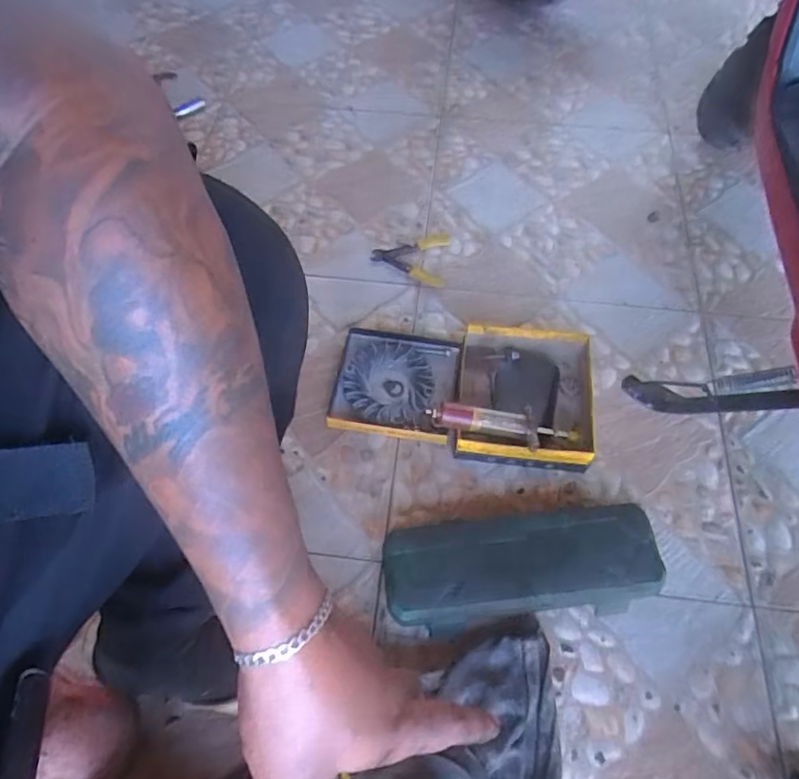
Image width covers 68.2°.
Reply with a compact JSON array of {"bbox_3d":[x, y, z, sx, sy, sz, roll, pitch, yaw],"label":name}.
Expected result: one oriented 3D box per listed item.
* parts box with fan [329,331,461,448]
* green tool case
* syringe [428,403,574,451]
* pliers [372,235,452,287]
[{"bbox_3d":[-0.005,-0.006,0.768,0.153,0.027,0.147,8,60,6],"label":"parts box with fan"},{"bbox_3d":[0.126,0.190,0.628,0.276,0.062,0.103,-7,59,-3],"label":"green tool case"},{"bbox_3d":[0.120,0.035,0.683,0.168,0.030,0.045,12,60,9],"label":"syringe"},{"bbox_3d":[0.015,-0.200,0.890,0.111,0.013,0.090,9,60,7],"label":"pliers"}]

